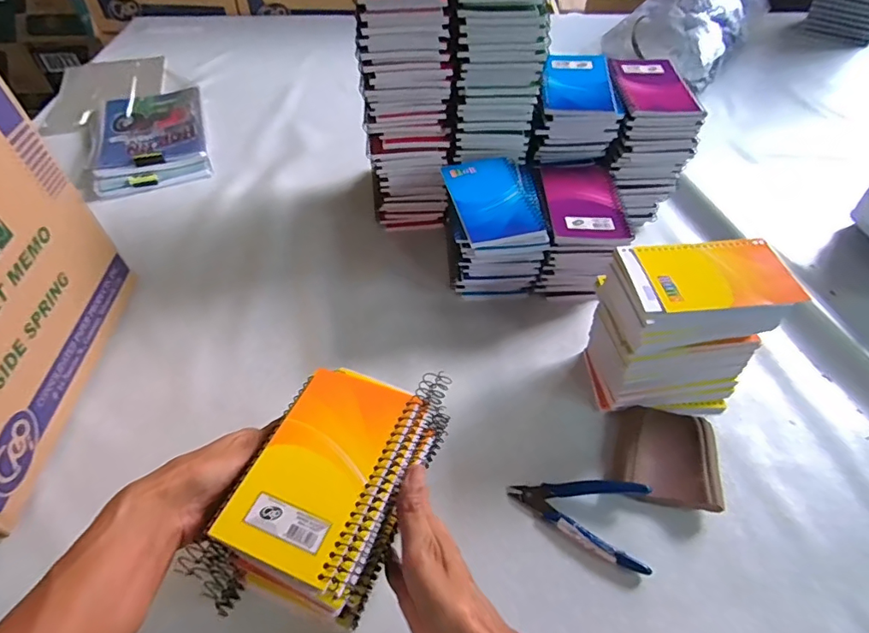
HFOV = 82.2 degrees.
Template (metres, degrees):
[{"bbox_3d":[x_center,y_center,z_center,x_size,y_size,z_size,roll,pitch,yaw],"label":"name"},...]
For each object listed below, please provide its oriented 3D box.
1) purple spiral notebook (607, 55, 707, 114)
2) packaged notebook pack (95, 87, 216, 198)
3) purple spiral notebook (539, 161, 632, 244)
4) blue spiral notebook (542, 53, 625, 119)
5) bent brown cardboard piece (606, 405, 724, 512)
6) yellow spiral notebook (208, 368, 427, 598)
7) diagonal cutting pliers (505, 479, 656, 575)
[{"bbox_3d":[0.265,-0.283,0.607,0.088,0.010,0.136,1,50,0],"label":"purple spiral notebook"},{"bbox_3d":[-0.451,-0.282,0.790,0.164,0.029,0.248,-15,52,-13],"label":"packaged notebook pack"},{"bbox_3d":[0.167,-0.127,0.560,0.080,0.019,0.129,1,50,0],"label":"purple spiral notebook"},{"bbox_3d":[0.176,-0.282,0.603,0.086,0.015,0.139,5,50,3],"label":"blue spiral notebook"},{"bbox_3d":[0.210,0.130,0.464,0.091,0.022,0.094,11,51,8],"label":"bent brown cardboard piece"},{"bbox_3d":[-0.071,0.098,0.330,0.084,0.012,0.132,18,52,13],"label":"yellow spiral notebook"},{"bbox_3d":[0.128,0.167,0.434,0.118,0.025,0.065,16,51,12],"label":"diagonal cutting pliers"}]

